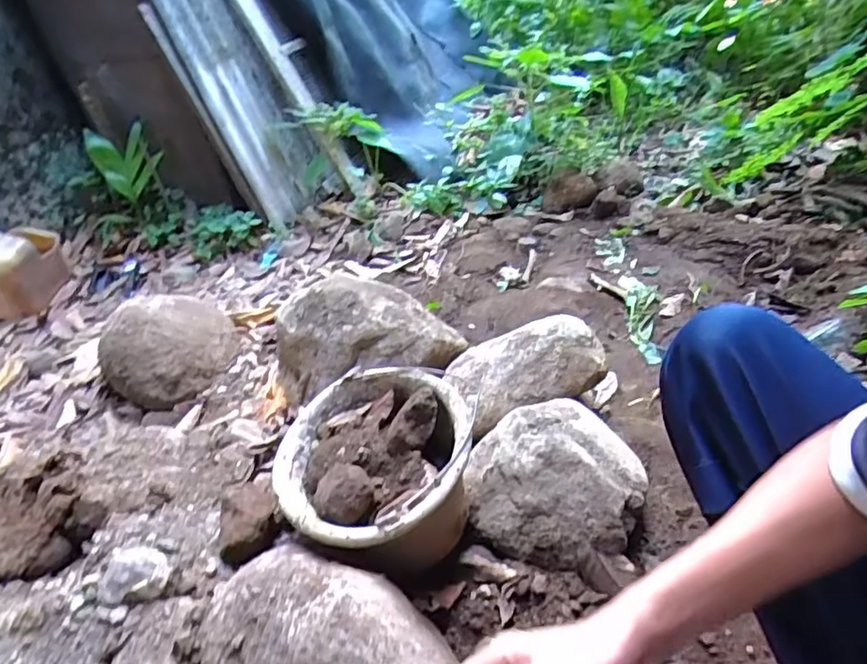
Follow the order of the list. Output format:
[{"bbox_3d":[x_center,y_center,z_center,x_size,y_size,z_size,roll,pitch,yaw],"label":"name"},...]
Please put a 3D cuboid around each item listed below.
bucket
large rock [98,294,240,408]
[{"bbox_3d":[-0.070,0.179,0.744,0.226,0.165,0.241,-5,38,4],"label":"bucket"},{"bbox_3d":[-0.546,0.028,1.218,0.238,0.159,0.243,-6,38,2],"label":"large rock"}]

